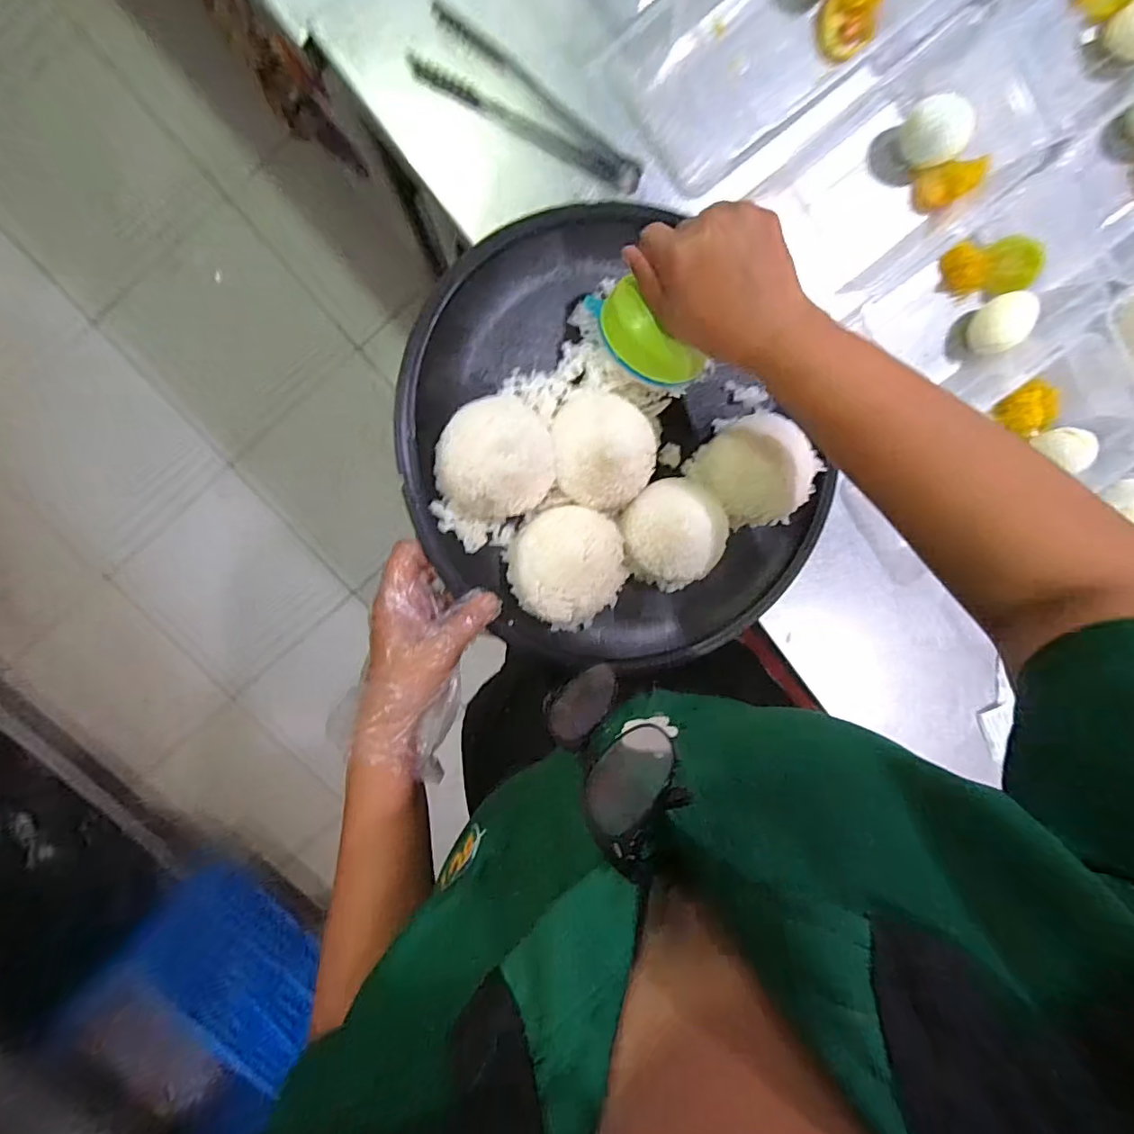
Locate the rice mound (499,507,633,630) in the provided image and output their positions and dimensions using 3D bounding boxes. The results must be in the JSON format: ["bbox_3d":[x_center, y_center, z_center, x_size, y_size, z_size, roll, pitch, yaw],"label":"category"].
[{"bbox_3d":[0.002,0.000,0.400,0.086,0.054,0.089,0,97,1],"label":"rice mound"}]

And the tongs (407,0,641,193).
[{"bbox_3d":[-0.023,-0.342,0.400,0.182,0.017,0.043,28,97,-3],"label":"tongs"}]

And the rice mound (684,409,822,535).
[{"bbox_3d":[0.152,-0.071,0.422,0.100,0.055,0.086,35,96,-4],"label":"rice mound"}]

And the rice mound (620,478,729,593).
[{"bbox_3d":[0.081,-0.024,0.416,0.078,0.053,0.081,0,97,1],"label":"rice mound"}]

